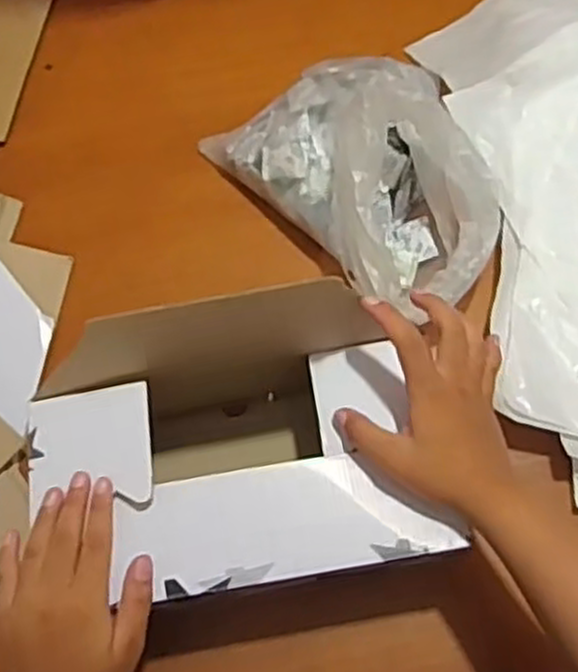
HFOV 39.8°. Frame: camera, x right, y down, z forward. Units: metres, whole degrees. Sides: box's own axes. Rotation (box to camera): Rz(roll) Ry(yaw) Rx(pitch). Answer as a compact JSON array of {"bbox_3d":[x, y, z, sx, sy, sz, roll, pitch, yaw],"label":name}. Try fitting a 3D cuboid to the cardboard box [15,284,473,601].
[{"bbox_3d":[-0.042,0.092,0.577,0.247,0.117,0.183,-10,67,-3],"label":"cardboard box"}]

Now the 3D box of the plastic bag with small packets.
[{"bbox_3d":[0.077,-0.151,0.655,0.171,0.127,0.251,-37,72,-14],"label":"plastic bag with small packets"}]

